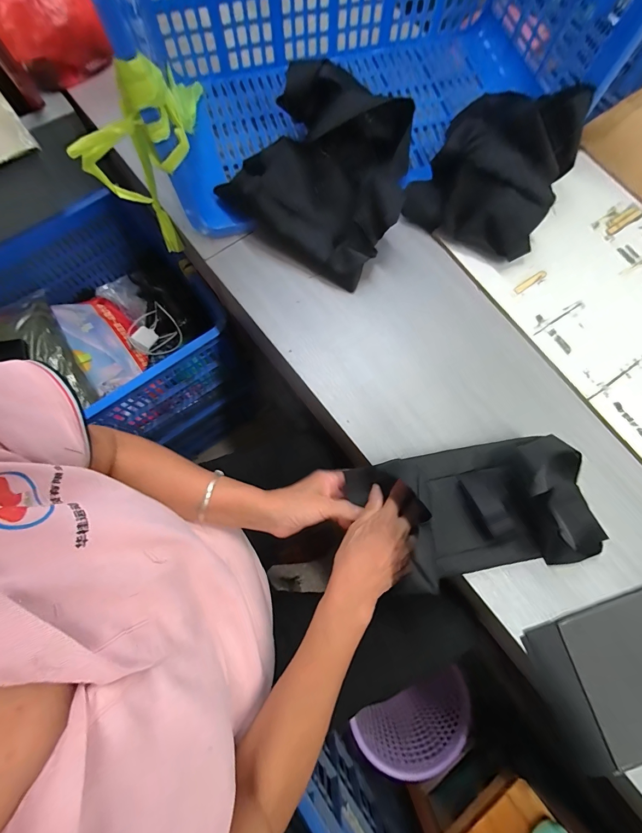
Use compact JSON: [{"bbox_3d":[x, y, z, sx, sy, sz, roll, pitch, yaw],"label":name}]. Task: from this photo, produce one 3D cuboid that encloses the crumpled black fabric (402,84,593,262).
[{"bbox_3d":[0.252,-0.353,0.491,0.196,0.126,0.184,36,79,7],"label":"crumpled black fabric"}]

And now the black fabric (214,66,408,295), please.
[{"bbox_3d":[0.009,-0.357,0.508,0.254,0.094,0.249,32,79,6],"label":"black fabric"}]

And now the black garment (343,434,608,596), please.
[{"bbox_3d":[0.188,0.109,0.404,0.284,0.069,0.147,-9,77,-3],"label":"black garment"}]

